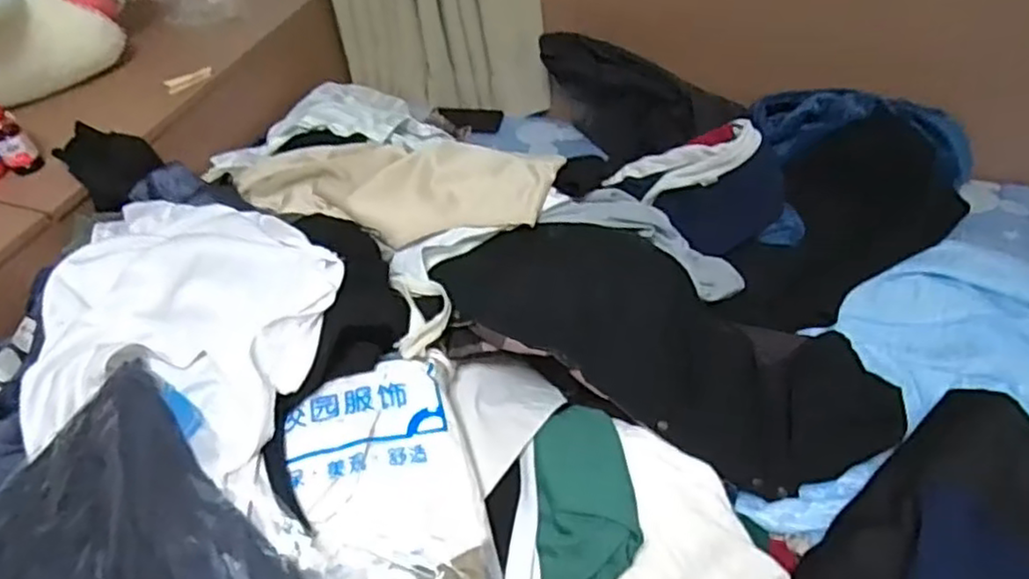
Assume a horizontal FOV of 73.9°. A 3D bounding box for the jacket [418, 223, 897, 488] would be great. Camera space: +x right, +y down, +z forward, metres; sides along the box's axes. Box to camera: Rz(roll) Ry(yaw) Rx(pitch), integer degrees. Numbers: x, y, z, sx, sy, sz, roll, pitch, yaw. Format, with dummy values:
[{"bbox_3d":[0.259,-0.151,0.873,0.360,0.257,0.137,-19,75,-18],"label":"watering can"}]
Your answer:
[{"bbox_3d":[0.190,0.071,0.823,0.576,0.098,0.227,25,51,2],"label":"jacket"}]

